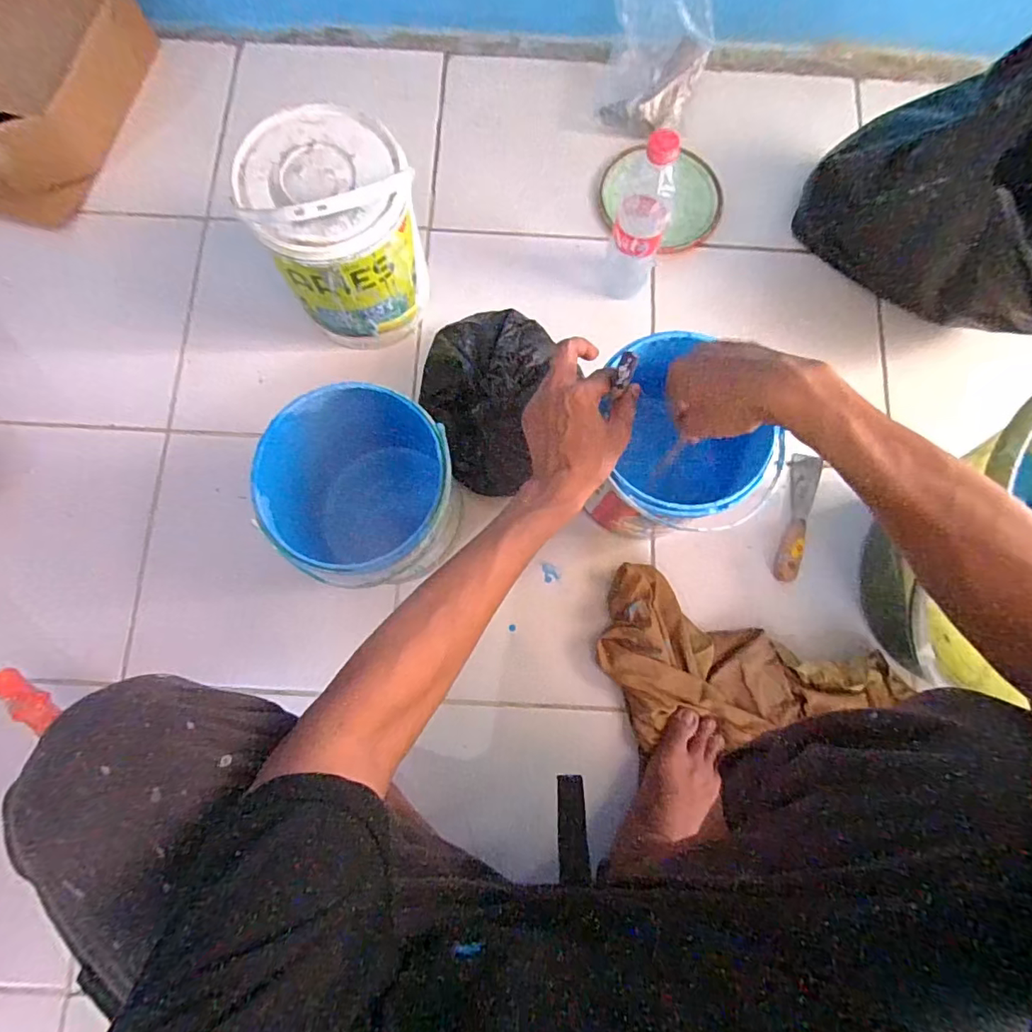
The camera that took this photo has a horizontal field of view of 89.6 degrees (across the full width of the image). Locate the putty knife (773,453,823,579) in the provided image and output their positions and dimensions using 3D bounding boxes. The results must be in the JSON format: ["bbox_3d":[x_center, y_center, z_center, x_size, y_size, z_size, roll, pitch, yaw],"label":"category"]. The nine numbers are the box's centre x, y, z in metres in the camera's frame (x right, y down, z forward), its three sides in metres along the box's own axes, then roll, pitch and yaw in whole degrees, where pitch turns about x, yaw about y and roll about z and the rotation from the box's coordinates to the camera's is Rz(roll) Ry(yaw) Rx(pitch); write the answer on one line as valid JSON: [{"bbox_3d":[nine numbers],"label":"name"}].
[{"bbox_3d":[0.350,0.001,0.644,0.033,0.019,0.164,15,80,1],"label":"putty knife"}]

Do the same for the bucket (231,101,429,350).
[{"bbox_3d":[-0.195,-0.322,0.593,0.158,0.225,0.158,0,80,-1],"label":"bucket"}]

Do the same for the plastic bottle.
[{"bbox_3d":[0.148,-0.339,0.609,0.058,0.214,0.062,0,80,-1],"label":"plastic bottle"}]

